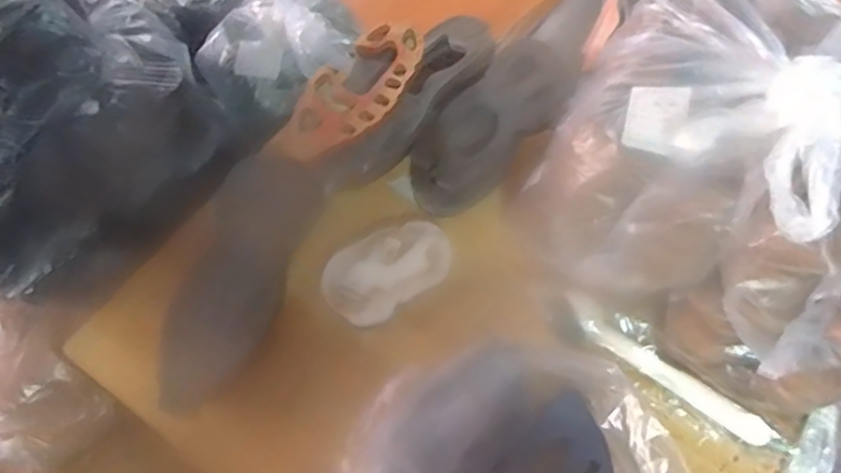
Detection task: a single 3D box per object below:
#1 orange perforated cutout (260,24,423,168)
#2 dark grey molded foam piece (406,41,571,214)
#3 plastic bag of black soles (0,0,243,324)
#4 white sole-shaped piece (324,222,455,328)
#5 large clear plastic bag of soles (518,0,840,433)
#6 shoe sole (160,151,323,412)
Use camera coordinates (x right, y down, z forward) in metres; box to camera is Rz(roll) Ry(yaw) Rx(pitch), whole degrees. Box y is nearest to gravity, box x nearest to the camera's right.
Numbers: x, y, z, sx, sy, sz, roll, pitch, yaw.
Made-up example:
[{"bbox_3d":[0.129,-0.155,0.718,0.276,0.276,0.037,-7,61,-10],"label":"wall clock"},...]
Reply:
[{"bbox_3d":[-0.079,-0.169,0.762,0.100,0.040,0.224,37,68,19],"label":"orange perforated cutout"},{"bbox_3d":[0.090,-0.139,0.793,0.112,0.047,0.266,37,85,20],"label":"dark grey molded foam piece"},{"bbox_3d":[-0.435,-0.129,0.738,0.223,0.384,0.362,37,68,20],"label":"plastic bag of black soles"},{"bbox_3d":[-0.039,0.040,0.756,0.153,0.021,0.093,-29,64,-14],"label":"white sole-shaped piece"},{"bbox_3d":[0.346,-0.047,0.611,0.396,0.233,0.313,33,67,18],"label":"large clear plastic bag of soles"},{"bbox_3d":[-0.219,0.052,0.748,0.114,0.021,0.311,20,77,12],"label":"shoe sole"}]

